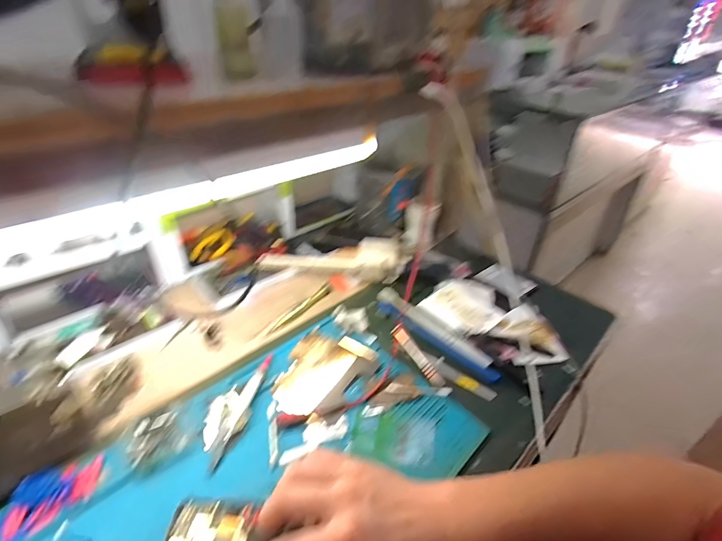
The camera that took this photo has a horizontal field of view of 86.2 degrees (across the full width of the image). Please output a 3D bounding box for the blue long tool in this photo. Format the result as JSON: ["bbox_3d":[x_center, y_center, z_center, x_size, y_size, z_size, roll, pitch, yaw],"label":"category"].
[{"bbox_3d":[0.099,0.093,0.520,0.187,0.017,0.020,29,42,33],"label":"blue long tool"}]

